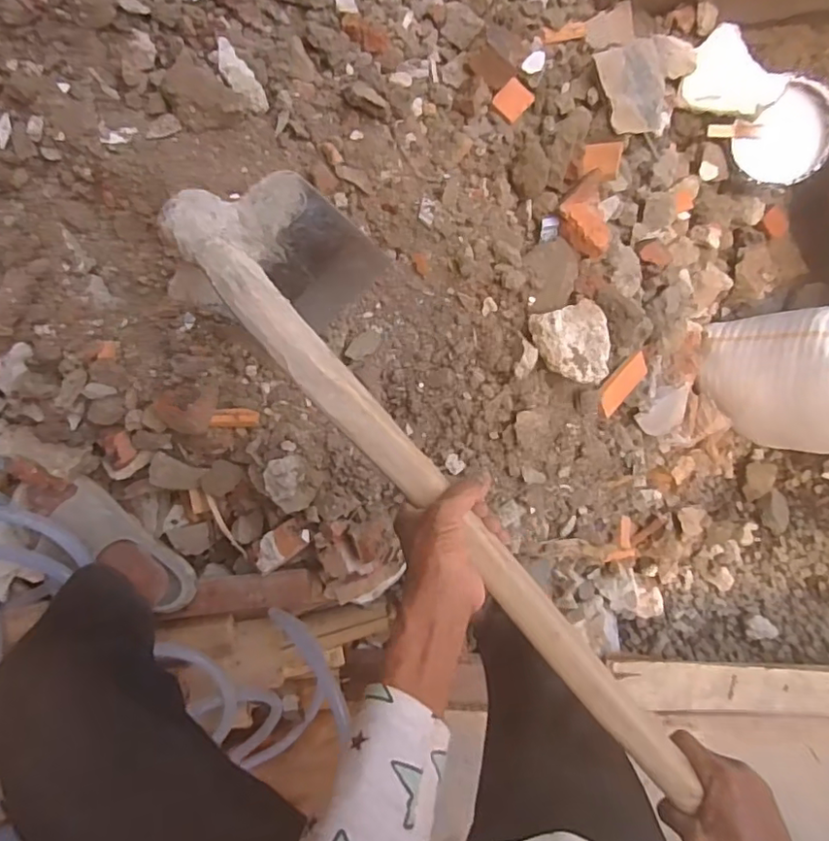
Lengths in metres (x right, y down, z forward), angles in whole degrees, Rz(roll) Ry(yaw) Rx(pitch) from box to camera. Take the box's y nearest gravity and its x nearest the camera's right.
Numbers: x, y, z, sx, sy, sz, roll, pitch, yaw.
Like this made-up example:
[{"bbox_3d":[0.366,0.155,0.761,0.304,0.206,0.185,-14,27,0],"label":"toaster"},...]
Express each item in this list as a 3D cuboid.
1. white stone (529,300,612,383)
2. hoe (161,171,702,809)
[{"bbox_3d":[0.232,-0.110,0.829,0.115,0.079,0.110,0,97,2],"label":"white stone"},{"bbox_3d":[0.038,0.053,0.543,0.117,0.236,0.621,-36,82,6],"label":"hoe"}]

